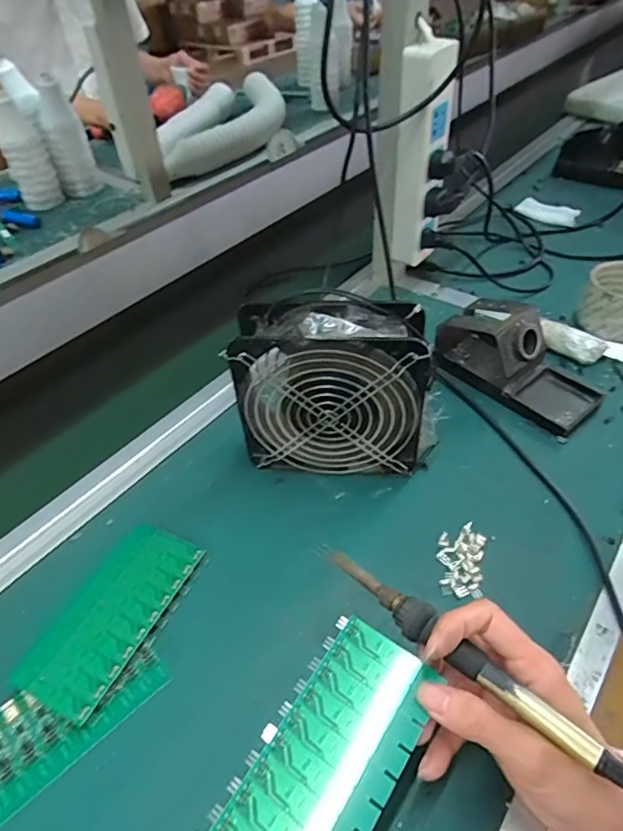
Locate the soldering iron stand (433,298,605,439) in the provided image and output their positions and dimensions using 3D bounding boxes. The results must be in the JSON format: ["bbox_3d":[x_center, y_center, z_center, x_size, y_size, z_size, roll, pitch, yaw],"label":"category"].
[{"bbox_3d":[0.210,-0.066,0.521,0.095,0.070,0.165,-34,52,-27],"label":"soldering iron stand"}]

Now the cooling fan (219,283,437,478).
[{"bbox_3d":[0.016,-0.021,0.433,0.149,0.153,0.061,4,45,8],"label":"cooling fan"}]

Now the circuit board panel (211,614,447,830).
[{"bbox_3d":[0.008,0.176,0.266,0.066,0.006,0.135,26,57,26],"label":"circuit board panel"}]

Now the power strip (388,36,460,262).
[{"bbox_3d":[0.120,-0.278,0.575,0.052,0.216,0.049,6,45,10],"label":"power strip"}]

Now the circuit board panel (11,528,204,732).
[{"bbox_3d":[-0.144,0.141,0.380,0.067,0.010,0.138,17,48,20],"label":"circuit board panel"}]

